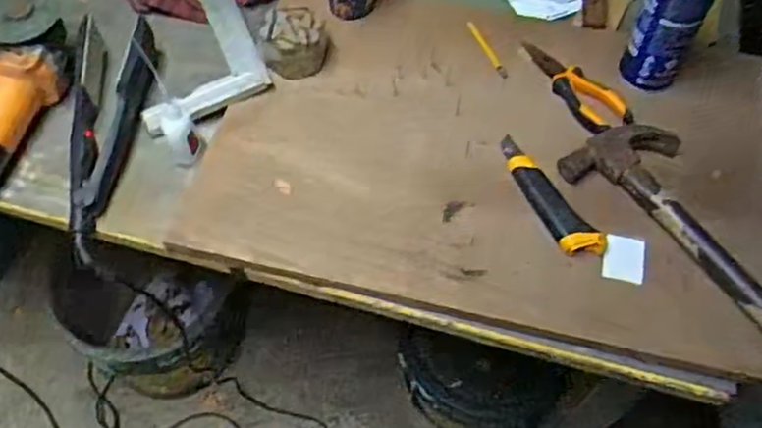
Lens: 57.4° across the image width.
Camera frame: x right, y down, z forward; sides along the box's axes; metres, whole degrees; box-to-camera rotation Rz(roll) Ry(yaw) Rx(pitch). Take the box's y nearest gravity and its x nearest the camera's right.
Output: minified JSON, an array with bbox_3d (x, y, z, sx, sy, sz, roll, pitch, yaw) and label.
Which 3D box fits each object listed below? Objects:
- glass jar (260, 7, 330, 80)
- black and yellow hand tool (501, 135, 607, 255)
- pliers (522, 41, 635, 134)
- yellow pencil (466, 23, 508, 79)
[{"bbox_3d":[-0.100,-0.200,0.810,0.079,0.049,0.075,0,59,0],"label":"glass jar"},{"bbox_3d":[0.174,-0.025,0.721,0.040,0.022,0.157,-20,61,-11],"label":"black and yellow hand tool"},{"bbox_3d":[0.225,-0.155,0.804,0.057,0.021,0.163,-20,61,-11],"label":"pliers"},{"bbox_3d":[0.128,-0.200,0.845,0.010,0.006,0.102,-19,61,-11],"label":"yellow pencil"}]

